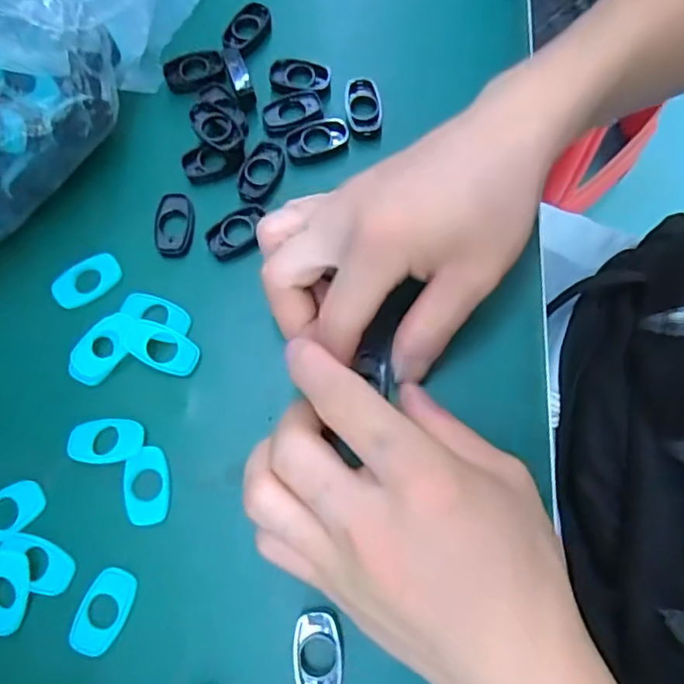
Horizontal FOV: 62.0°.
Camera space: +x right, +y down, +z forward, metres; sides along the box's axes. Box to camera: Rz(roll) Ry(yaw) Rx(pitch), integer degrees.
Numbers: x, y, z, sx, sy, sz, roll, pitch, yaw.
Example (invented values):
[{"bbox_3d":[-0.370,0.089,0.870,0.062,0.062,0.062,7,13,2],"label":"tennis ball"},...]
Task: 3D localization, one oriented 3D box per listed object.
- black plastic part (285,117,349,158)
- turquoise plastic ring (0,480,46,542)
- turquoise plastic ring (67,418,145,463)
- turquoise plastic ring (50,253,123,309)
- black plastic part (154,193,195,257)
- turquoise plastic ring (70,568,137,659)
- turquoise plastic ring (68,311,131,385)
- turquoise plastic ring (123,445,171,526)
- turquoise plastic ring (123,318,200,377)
[{"bbox_3d":[-0.013,-0.103,0.288,0.033,0.004,0.019,-23,75,-6],"label":"black plastic part"},{"bbox_3d":[-0.144,0.073,0.244,0.033,0.006,0.020,-33,76,-8],"label":"turquoise plastic ring"},{"bbox_3d":[-0.103,0.043,0.248,0.032,0.004,0.019,-1,74,1],"label":"turquoise plastic ring"},{"bbox_3d":[-0.122,-0.030,0.273,0.033,0.005,0.019,-35,76,-9],"label":"turquoise plastic ring"},{"bbox_3d":[-0.082,-0.058,0.279,0.019,0.005,0.031,10,74,4],"label":"black plastic part"},{"bbox_3d":[-0.097,0.109,0.231,0.020,0.004,0.032,24,76,7],"label":"turquoise plastic ring"},{"bbox_3d":[-0.109,0.003,0.258,0.023,0.005,0.035,30,77,9],"label":"turquoise plastic ring"},{"bbox_3d":[-0.084,0.062,0.245,0.019,0.004,0.032,-9,74,-2],"label":"turquoise plastic ring"},{"bbox_3d":[-0.082,0.002,0.258,0.034,0.005,0.019,27,73,-14],"label":"turquoise plastic ring"}]

